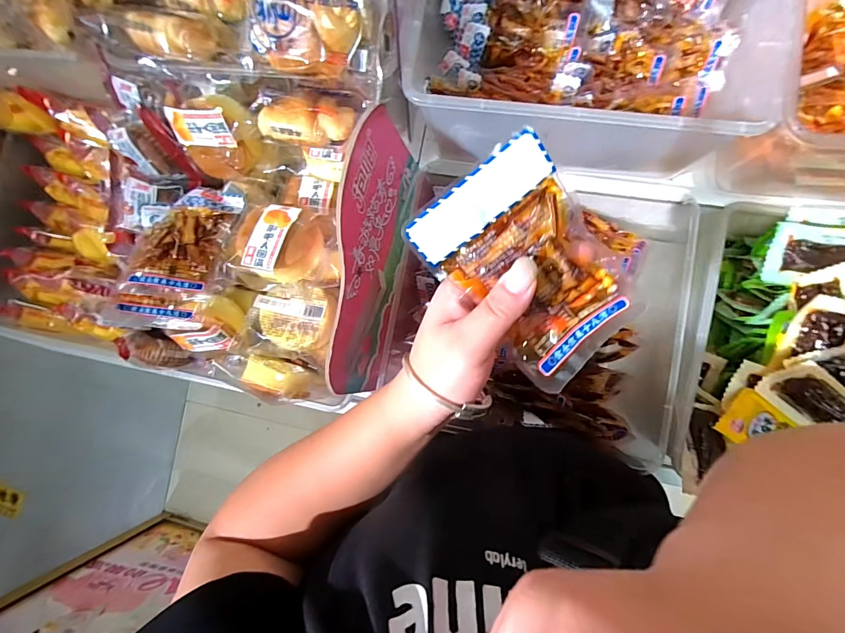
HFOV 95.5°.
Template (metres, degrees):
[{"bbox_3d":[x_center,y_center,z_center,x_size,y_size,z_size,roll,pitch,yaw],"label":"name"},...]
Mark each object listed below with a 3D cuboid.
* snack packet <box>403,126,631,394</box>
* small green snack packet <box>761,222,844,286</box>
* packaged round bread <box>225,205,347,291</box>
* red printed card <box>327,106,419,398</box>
[{"bbox_3d":[0.058,-0.020,0.204,0.075,0.021,0.124,-35,117,20],"label":"snack packet"},{"bbox_3d":[0.410,-0.060,0.370,0.129,0.017,0.060,3,87,9],"label":"small green snack packet"},{"bbox_3d":[-0.135,-0.070,0.375,0.098,0.056,0.080,0,86,9],"label":"packaged round bread"},{"bbox_3d":[-0.052,-0.049,0.392,0.004,0.142,0.269,14,96,20],"label":"red printed card"}]

